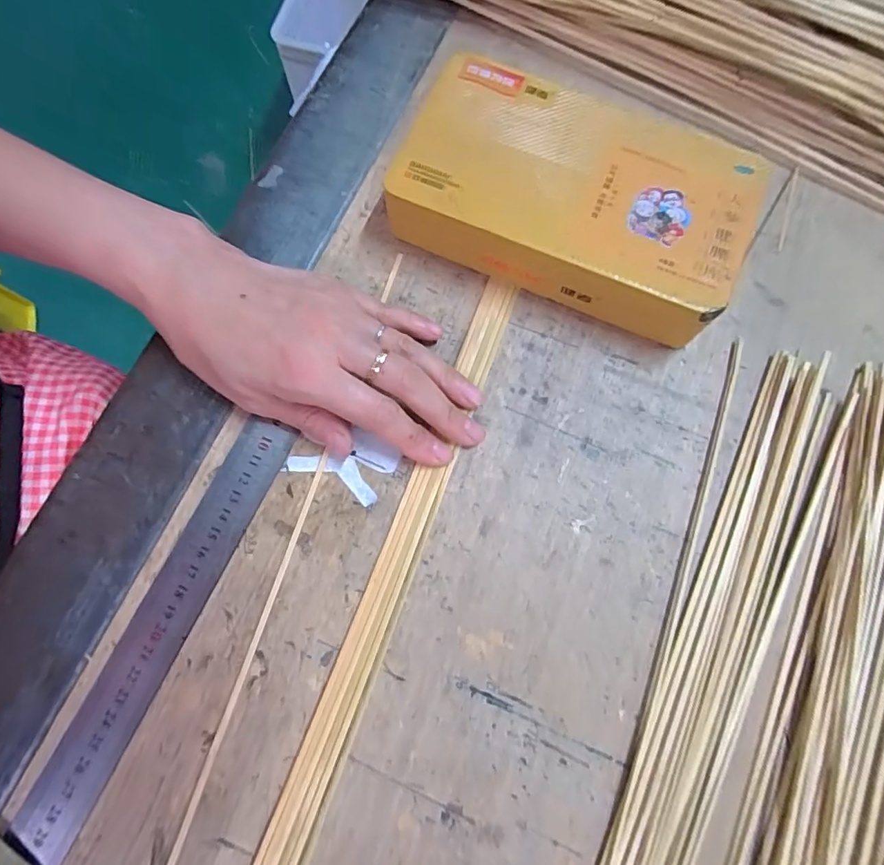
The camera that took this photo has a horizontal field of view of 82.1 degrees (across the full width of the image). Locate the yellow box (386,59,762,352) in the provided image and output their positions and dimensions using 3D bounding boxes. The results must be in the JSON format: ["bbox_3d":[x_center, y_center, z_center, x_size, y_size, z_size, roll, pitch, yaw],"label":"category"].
[{"bbox_3d":[0.070,-0.129,0.282,0.181,0.039,0.107,21,75,5],"label":"yellow box"}]

